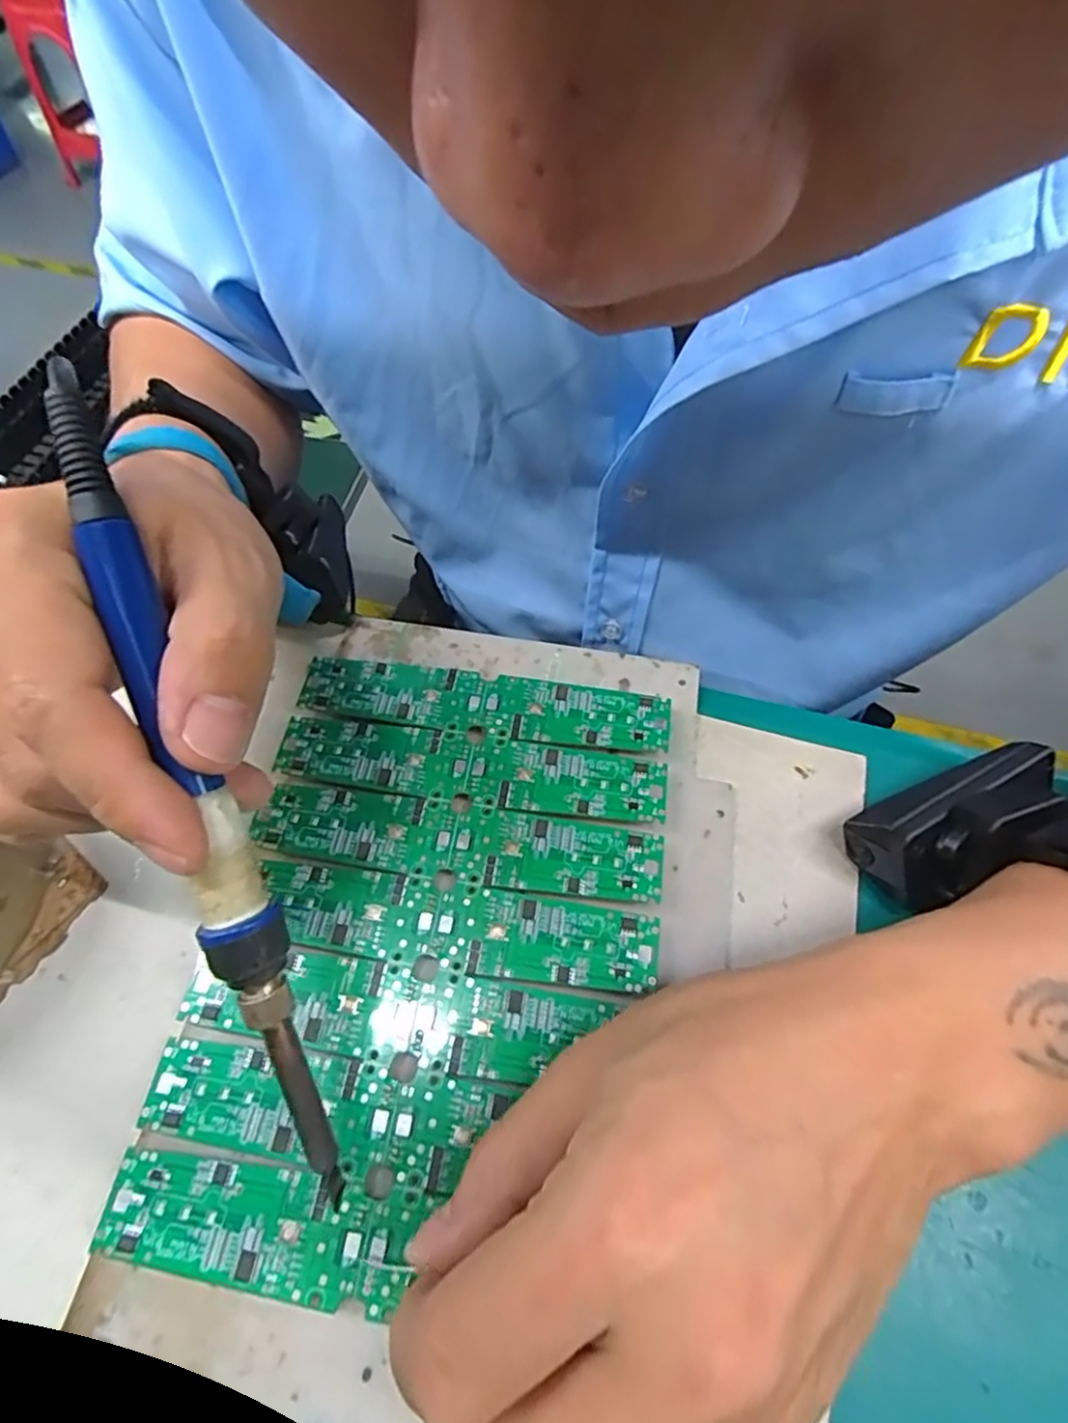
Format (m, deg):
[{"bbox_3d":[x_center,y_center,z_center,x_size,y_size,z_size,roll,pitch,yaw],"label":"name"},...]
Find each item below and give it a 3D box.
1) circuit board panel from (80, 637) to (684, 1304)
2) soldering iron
[{"bbox_3d":[-0.034,0.072,0.222,0.144,0.004,0.196,8,61,5],"label":"circuit board panel"},{"bbox_3d":[-0.082,0.021,0.158,0.019,0.014,0.207,-17,96,-9],"label":"soldering iron"}]

